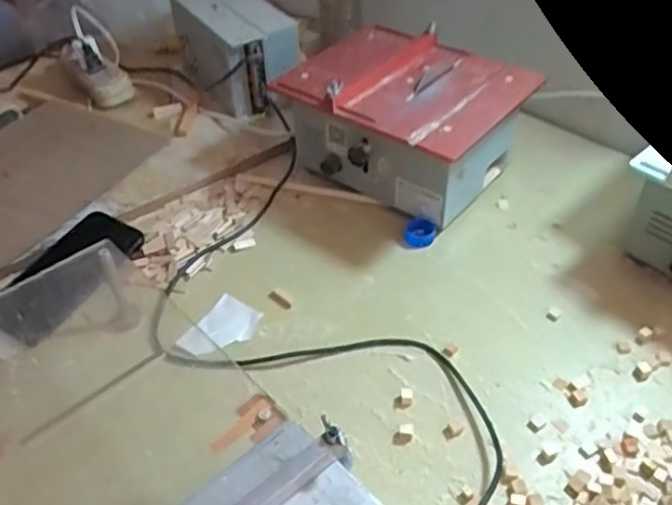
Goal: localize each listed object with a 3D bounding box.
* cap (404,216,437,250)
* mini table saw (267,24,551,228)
[{"bbox_3d":[0.092,-0.022,0.682,0.034,0.023,0.031,-2,43,1],"label":"cap"},{"bbox_3d":[0.067,-0.144,0.731,0.258,0.143,0.188,28,51,28],"label":"mini table saw"}]

